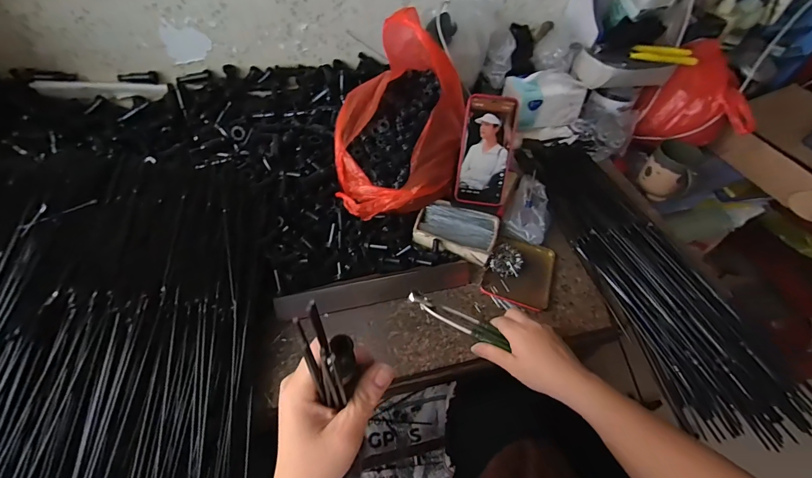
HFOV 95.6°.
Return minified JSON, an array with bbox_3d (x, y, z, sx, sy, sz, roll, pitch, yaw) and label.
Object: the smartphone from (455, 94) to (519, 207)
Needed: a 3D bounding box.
[{"bbox_3d":[0.124,-0.136,0.574,0.076,0.164,0.011,7,14,5],"label":"smartphone"}]

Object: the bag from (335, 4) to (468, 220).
[{"bbox_3d":[-0.009,-0.183,0.591,0.213,0.225,0.254,-6,51,-6],"label":"bag"}]

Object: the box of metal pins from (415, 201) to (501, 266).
[{"bbox_3d":[0.083,-0.014,0.607,0.126,0.029,0.092,17,52,12],"label":"box of metal pins"}]

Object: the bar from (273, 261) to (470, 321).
[{"bbox_3d":[-0.042,0.074,0.543,0.284,0.010,0.038,-9,85,-12],"label":"bar"}]

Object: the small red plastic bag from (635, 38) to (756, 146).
[{"bbox_3d":[0.617,-0.282,0.791,0.195,0.184,0.123,15,52,11],"label":"small red plastic bag"}]

